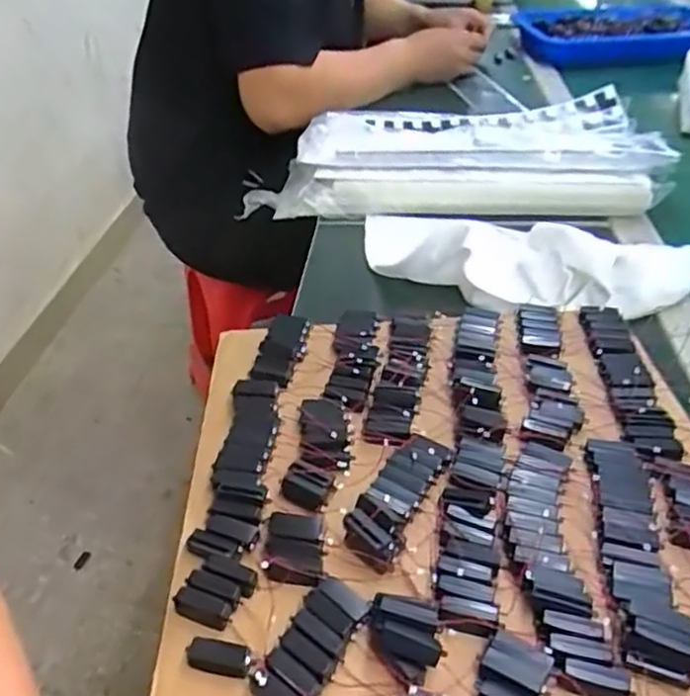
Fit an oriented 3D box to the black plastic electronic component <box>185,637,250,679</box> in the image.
[{"bbox_3d":[-0.058,0.140,0.301,0.029,0.010,0.010,7,40,12],"label":"black plastic electronic component"}]

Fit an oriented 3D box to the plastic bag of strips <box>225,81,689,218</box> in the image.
[{"bbox_3d":[0.115,-0.218,0.750,0.426,0.067,0.186,1,39,4],"label":"plastic bag of strips"}]

